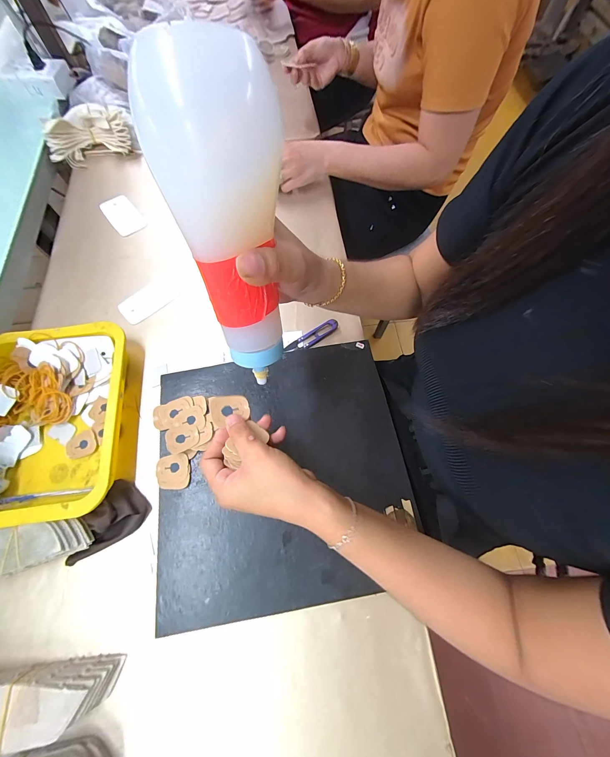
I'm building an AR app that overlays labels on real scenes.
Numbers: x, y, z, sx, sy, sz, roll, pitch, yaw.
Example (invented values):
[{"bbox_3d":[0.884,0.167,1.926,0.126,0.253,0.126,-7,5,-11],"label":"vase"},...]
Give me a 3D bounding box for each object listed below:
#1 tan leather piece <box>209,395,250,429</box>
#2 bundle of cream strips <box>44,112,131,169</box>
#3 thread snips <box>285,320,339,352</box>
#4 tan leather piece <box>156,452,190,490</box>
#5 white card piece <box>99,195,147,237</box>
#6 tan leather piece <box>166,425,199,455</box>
[{"bbox_3d":[-0.077,0.030,0.291,0.039,0.004,0.031,-14,68,-22],"label":"tan leather piece"},{"bbox_3d":[-0.439,-0.487,0.579,0.157,0.059,0.063,-25,71,-10],"label":"bundle of cream strips"},{"bbox_3d":[0.011,-0.065,0.447,0.095,0.010,0.021,-28,72,-12],"label":"thread snips"},{"bbox_3d":[-0.163,0.115,0.351,0.038,0.005,0.041,-12,69,-6],"label":"tan leather piece"},{"bbox_3d":[-0.349,-0.314,0.543,0.055,0.006,0.111,-38,73,-9],"label":"white card piece"},{"bbox_3d":[-0.154,0.075,0.357,0.038,0.004,0.035,-15,60,-17],"label":"tan leather piece"}]

